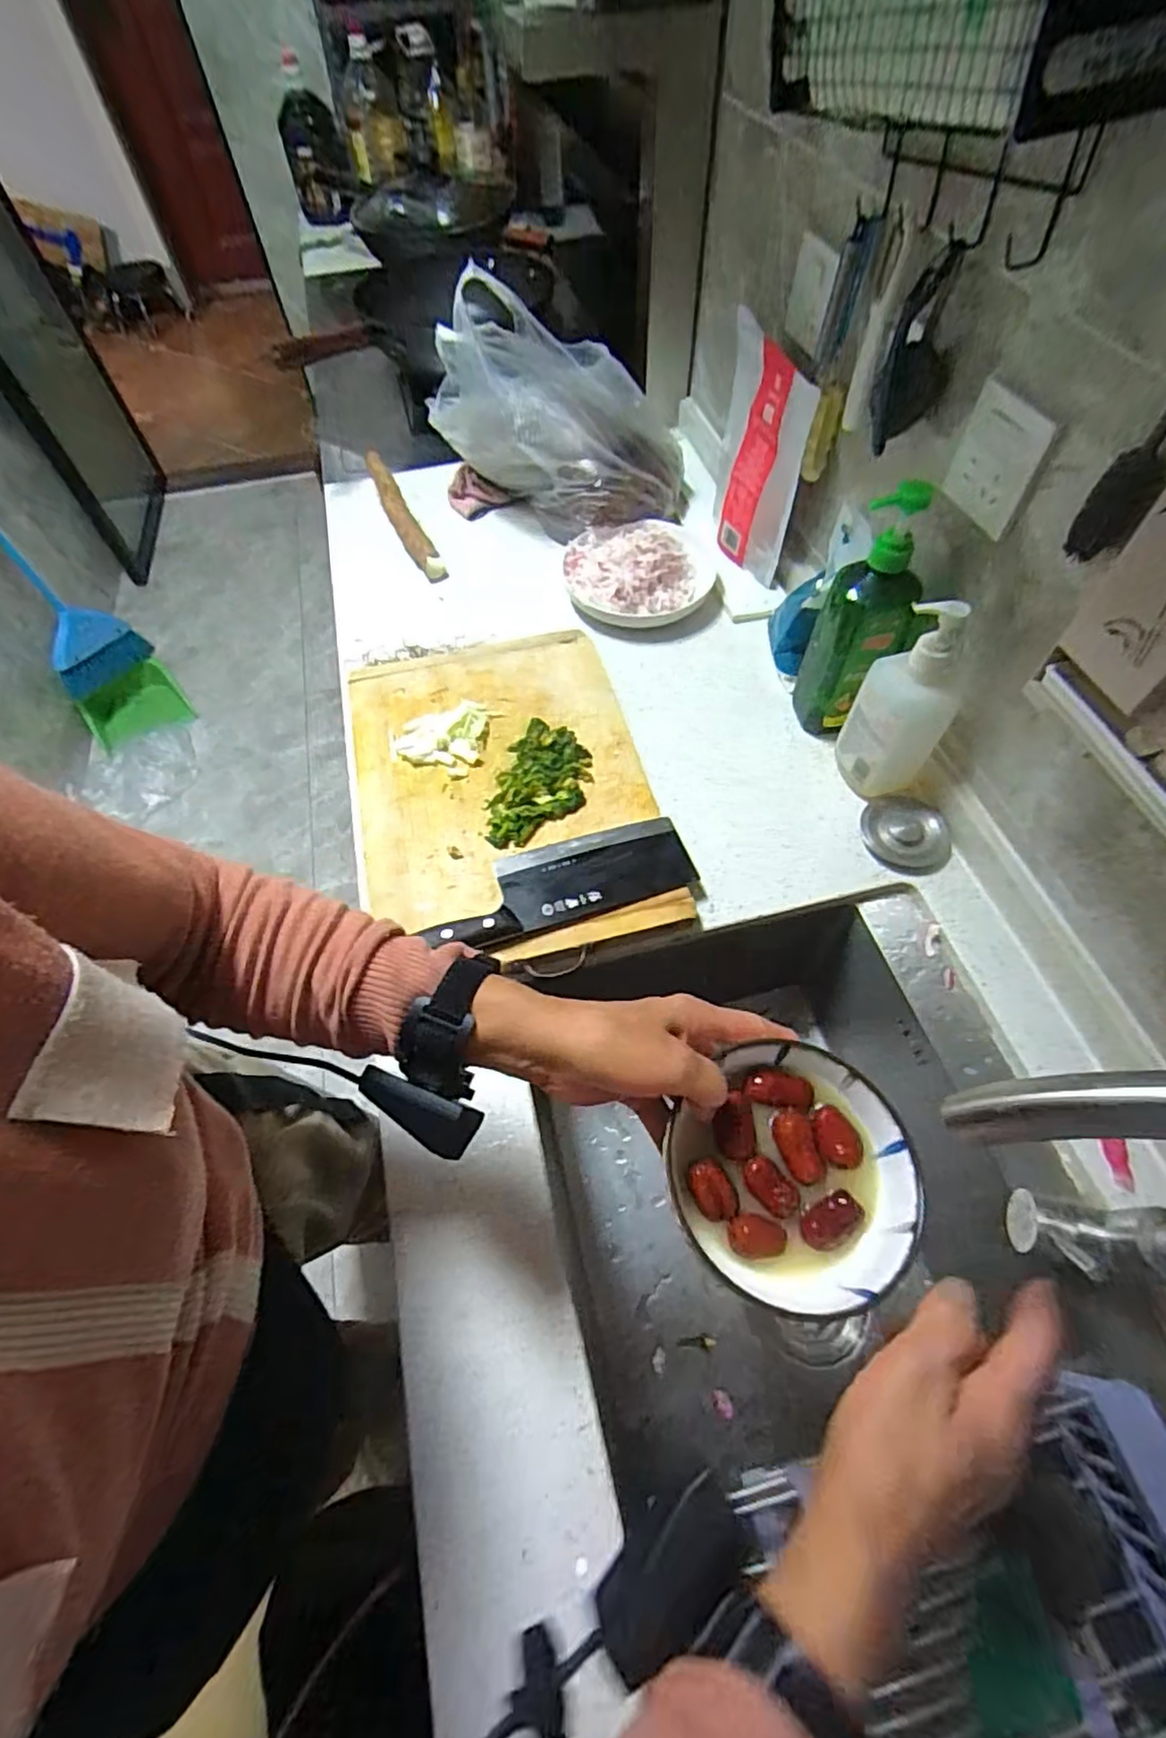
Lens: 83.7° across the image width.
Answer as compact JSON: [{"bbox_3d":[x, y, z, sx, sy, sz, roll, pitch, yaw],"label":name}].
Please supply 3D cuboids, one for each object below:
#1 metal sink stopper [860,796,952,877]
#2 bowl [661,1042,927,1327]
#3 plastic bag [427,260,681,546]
[{"bbox_3d":[0.325,-0.035,0.656,0.082,0.013,0.083,5,71,17],"label":"metal sink stopper"},{"bbox_3d":[0.116,0.172,0.367,0.133,0.043,0.134,-1,59,2],"label":"bowl"},{"bbox_3d":[-0.035,-0.626,0.886,0.344,0.222,0.192,36,67,21],"label":"plastic bag"}]

